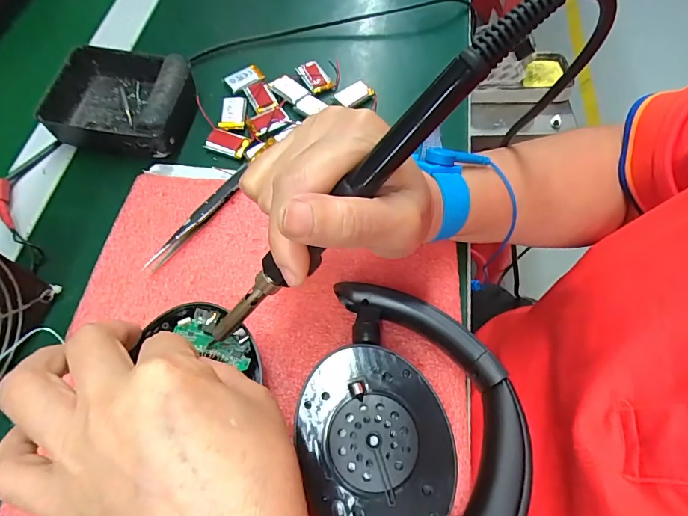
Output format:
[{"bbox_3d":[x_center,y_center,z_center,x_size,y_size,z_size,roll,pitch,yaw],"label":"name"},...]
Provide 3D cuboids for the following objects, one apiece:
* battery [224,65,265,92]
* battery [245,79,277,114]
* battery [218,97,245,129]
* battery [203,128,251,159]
[{"bbox_3d":[-0.083,-0.150,0.352,0.030,0.007,0.017,-35,70,-17],"label":"battery"},{"bbox_3d":[-0.068,-0.134,0.339,0.018,0.004,0.034,-25,67,-13],"label":"battery"},{"bbox_3d":[-0.088,-0.115,0.330,0.020,0.004,0.028,0,64,-2],"label":"battery"},{"bbox_3d":[-0.089,-0.088,0.318,0.033,0.004,0.019,21,65,8],"label":"battery"}]

